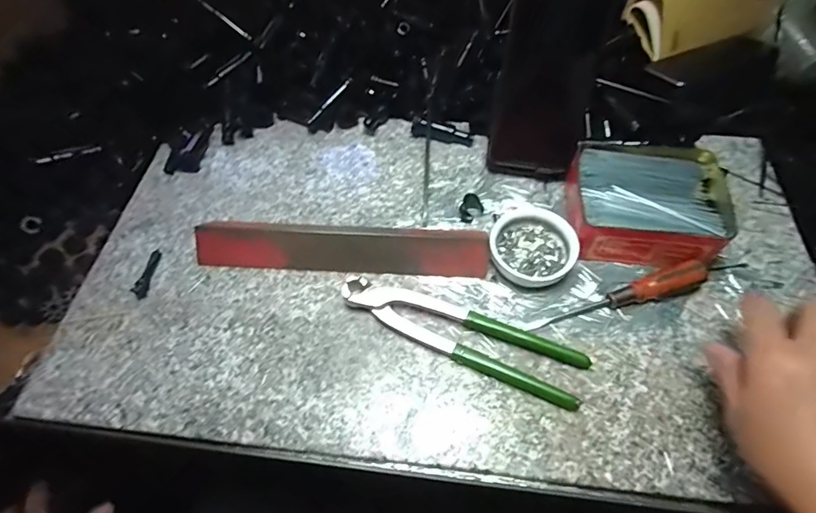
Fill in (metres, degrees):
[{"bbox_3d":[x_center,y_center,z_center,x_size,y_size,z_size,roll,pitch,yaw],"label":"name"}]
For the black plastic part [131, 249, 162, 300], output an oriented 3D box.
[{"bbox_3d":[-0.232,0.014,0.403,0.012,0.008,0.048,4,58,6],"label":"black plastic part"}]

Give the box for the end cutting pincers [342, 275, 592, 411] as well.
[{"bbox_3d":[0.042,0.059,0.363,0.198,0.019,0.046,20,61,15],"label":"end cutting pincers"}]

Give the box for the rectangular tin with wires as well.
[{"bbox_3d":[0.213,-0.046,0.407,0.126,0.044,0.112,6,58,7],"label":"rectangular tin with wires"}]

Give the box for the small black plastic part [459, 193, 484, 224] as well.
[{"bbox_3d":[0.059,-0.045,0.420,0.020,0.023,0.015,-33,62,-17],"label":"small black plastic part"}]

